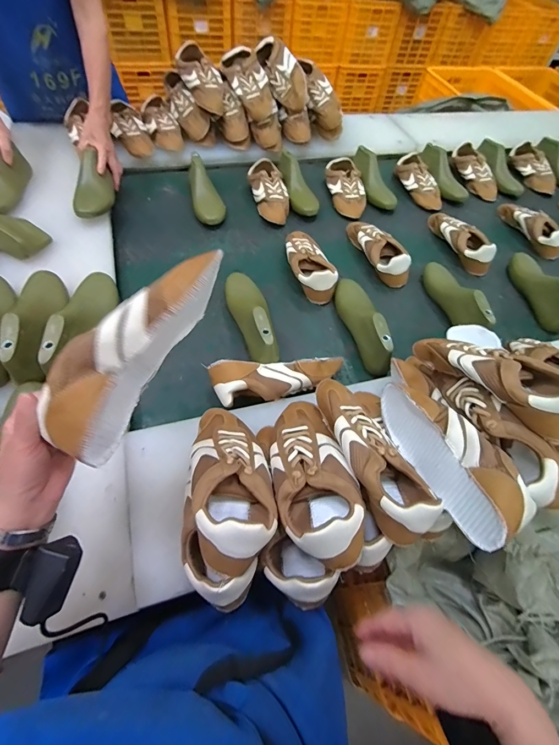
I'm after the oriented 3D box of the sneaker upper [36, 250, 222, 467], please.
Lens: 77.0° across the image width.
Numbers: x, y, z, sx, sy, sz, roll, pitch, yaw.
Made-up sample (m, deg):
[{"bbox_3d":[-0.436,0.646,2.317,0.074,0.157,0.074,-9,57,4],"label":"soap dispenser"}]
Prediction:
[{"bbox_3d":[-0.128,-0.031,0.345,0.047,0.099,0.236,28,68,13],"label":"sneaker upper"}]

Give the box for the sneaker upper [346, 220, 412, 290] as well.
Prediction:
[{"bbox_3d":[0.256,-0.324,0.906,0.086,0.069,0.241,-11,59,-12],"label":"sneaker upper"}]

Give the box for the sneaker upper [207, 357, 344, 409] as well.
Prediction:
[{"bbox_3d":[-0.001,0.016,0.642,0.234,0.087,0.073,-10,59,-11],"label":"sneaker upper"}]

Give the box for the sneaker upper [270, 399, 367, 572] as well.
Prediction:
[{"bbox_3d":[0.041,0.129,0.472,0.102,0.066,0.237,-6,44,-9],"label":"sneaker upper"}]

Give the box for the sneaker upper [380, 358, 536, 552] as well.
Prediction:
[{"bbox_3d":[0.225,0.090,0.491,0.083,0.087,0.291,-10,40,-11],"label":"sneaker upper"}]

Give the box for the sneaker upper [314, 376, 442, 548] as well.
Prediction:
[{"bbox_3d":[0.117,0.098,0.478,0.097,0.080,0.247,-23,63,-18],"label":"sneaker upper"}]

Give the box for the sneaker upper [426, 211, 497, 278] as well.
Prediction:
[{"bbox_3d":[0.494,-0.372,0.966,0.075,0.067,0.245,-14,60,-13],"label":"sneaker upper"}]

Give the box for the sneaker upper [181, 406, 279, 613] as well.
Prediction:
[{"bbox_3d":[-0.065,0.147,0.452,0.116,0.103,0.247,-1,58,-5],"label":"sneaker upper"}]

